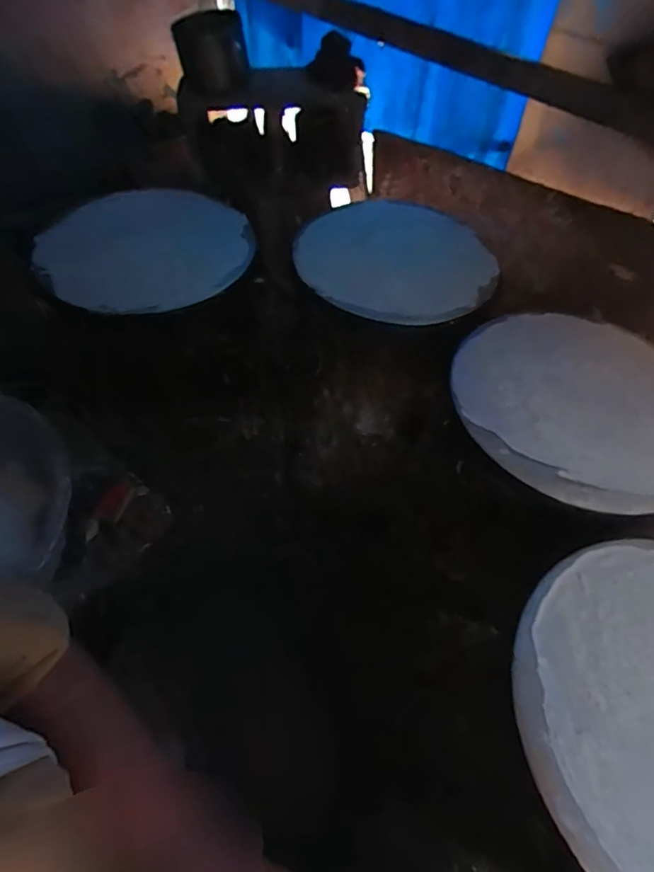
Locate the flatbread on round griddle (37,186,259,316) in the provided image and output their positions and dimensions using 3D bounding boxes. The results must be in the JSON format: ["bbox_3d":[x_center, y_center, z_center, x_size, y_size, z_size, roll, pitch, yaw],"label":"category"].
[{"bbox_3d":[-0.317,-0.331,0.884,0.348,0.037,0.341,1,53,-2],"label":"flatbread on round griddle"}]

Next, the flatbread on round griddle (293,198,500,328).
[{"bbox_3d":[0.130,-0.334,0.921,0.360,0.036,0.361,39,60,23],"label":"flatbread on round griddle"}]

